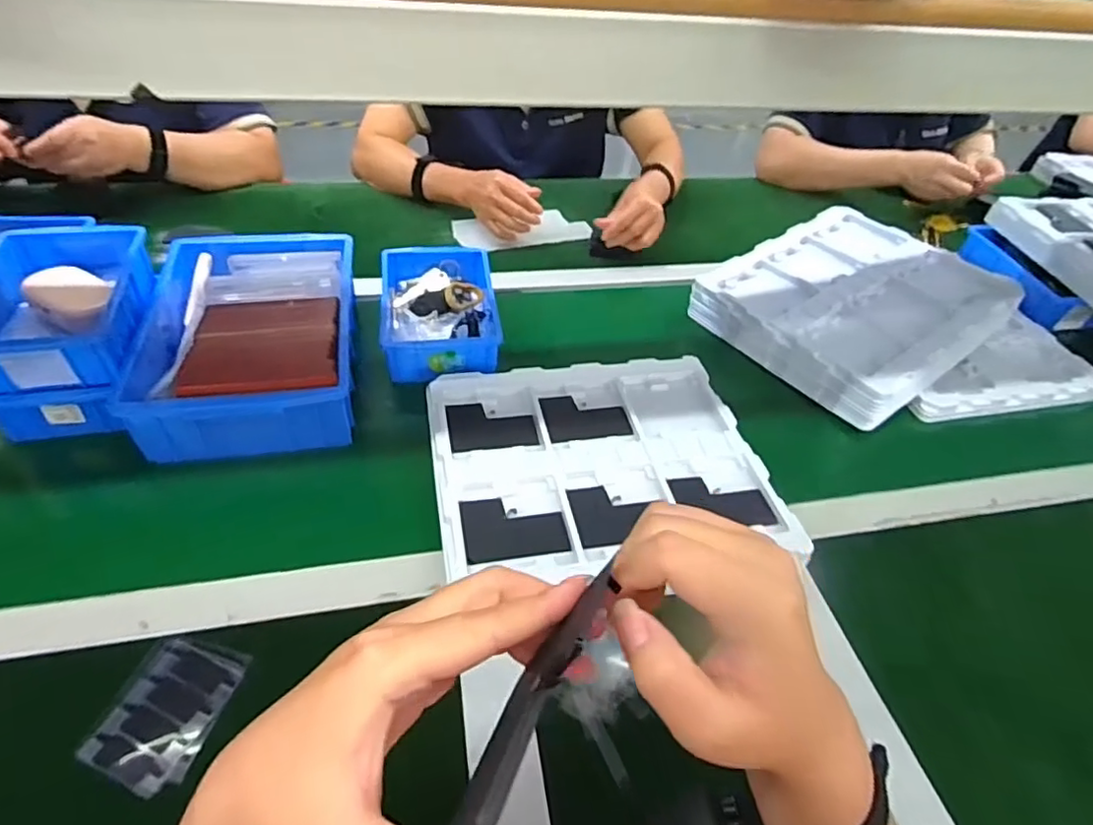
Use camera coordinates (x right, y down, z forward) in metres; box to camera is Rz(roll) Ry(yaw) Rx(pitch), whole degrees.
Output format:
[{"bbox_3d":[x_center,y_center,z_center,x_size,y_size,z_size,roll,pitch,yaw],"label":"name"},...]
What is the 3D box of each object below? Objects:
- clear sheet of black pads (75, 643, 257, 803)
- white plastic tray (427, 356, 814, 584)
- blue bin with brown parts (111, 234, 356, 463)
[{"bbox_3d":[-0.270,0.212,0.434,0.073,0.008,0.098,13,46,7],"label":"clear sheet of black pads"},{"bbox_3d":[0.050,0.040,0.612,0.316,0.018,0.260,-5,47,-11],"label":"white plastic tray"},{"bbox_3d":[-0.321,-0.093,0.674,0.203,0.070,0.305,-6,47,-12],"label":"blue bin with brown parts"}]

